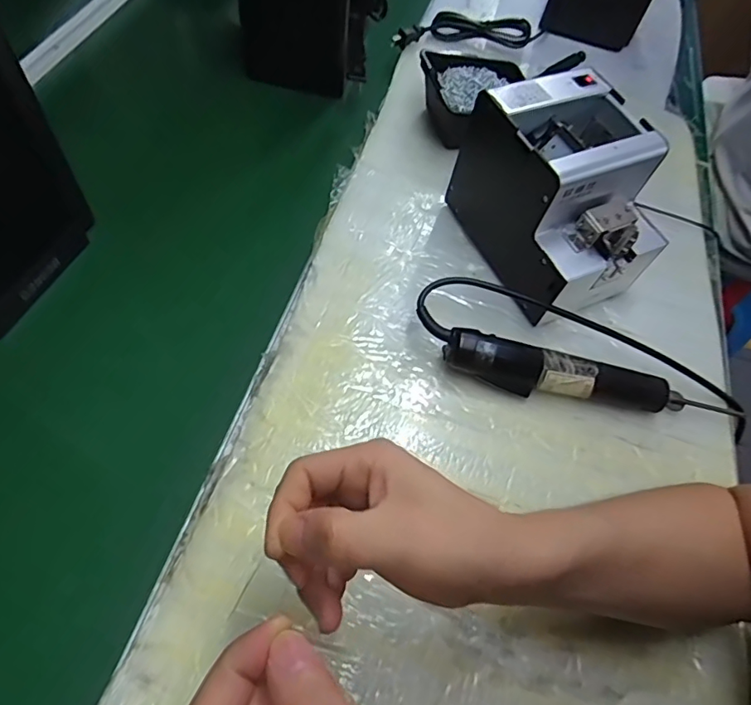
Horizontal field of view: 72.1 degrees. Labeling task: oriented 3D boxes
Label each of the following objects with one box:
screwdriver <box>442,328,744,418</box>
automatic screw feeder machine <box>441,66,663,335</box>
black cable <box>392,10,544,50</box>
[{"bbox_3d":[0.196,0.026,0.457,0.273,0.036,0.038,12,59,0],"label":"screwdriver"},{"bbox_3d":[0.176,-0.154,0.496,0.137,0.138,0.187,-17,63,-16],"label":"automatic screw feeder machine"},{"bbox_3d":[0.130,-0.462,0.739,0.213,0.031,0.063,-3,60,-8],"label":"black cable"}]

